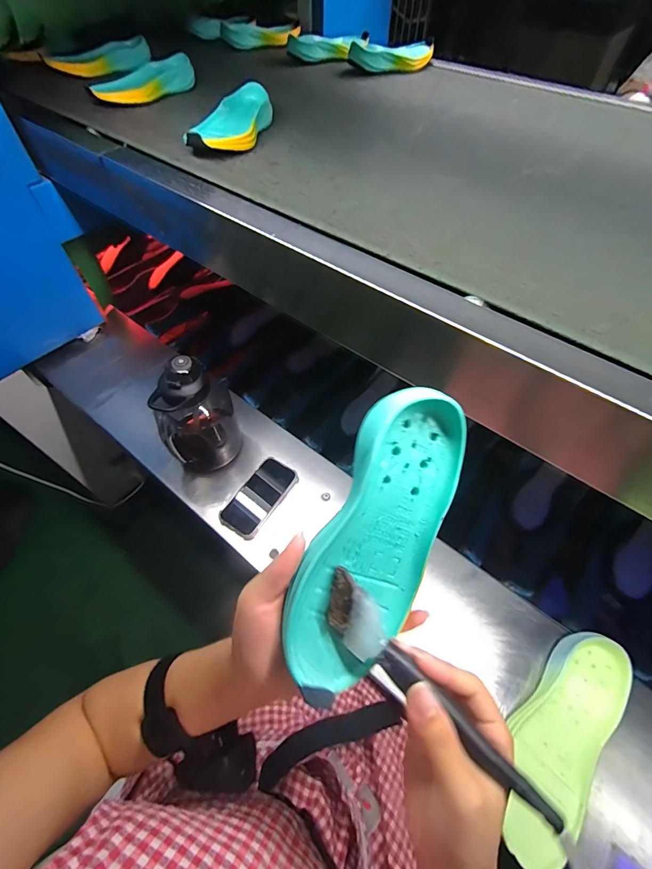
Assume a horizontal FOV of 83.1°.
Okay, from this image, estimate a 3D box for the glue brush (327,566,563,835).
[{"bbox_3d":[0.056,0.158,0.219,0.168,0.011,0.033,47,107,15],"label":"glue brush"}]

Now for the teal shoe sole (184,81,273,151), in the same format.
[{"bbox_3d":[-0.143,-0.477,0.561,0.084,0.040,0.192,10,57,5],"label":"teal shoe sole"}]

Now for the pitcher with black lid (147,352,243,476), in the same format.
[{"bbox_3d":[-0.226,-0.026,0.650,0.113,0.222,0.103,-2,55,-1],"label":"pitcher with black lid"}]

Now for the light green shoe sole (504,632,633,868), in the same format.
[{"bbox_3d":[0.303,0.391,0.479,0.098,0.045,0.277,34,61,21],"label":"light green shoe sole"}]

